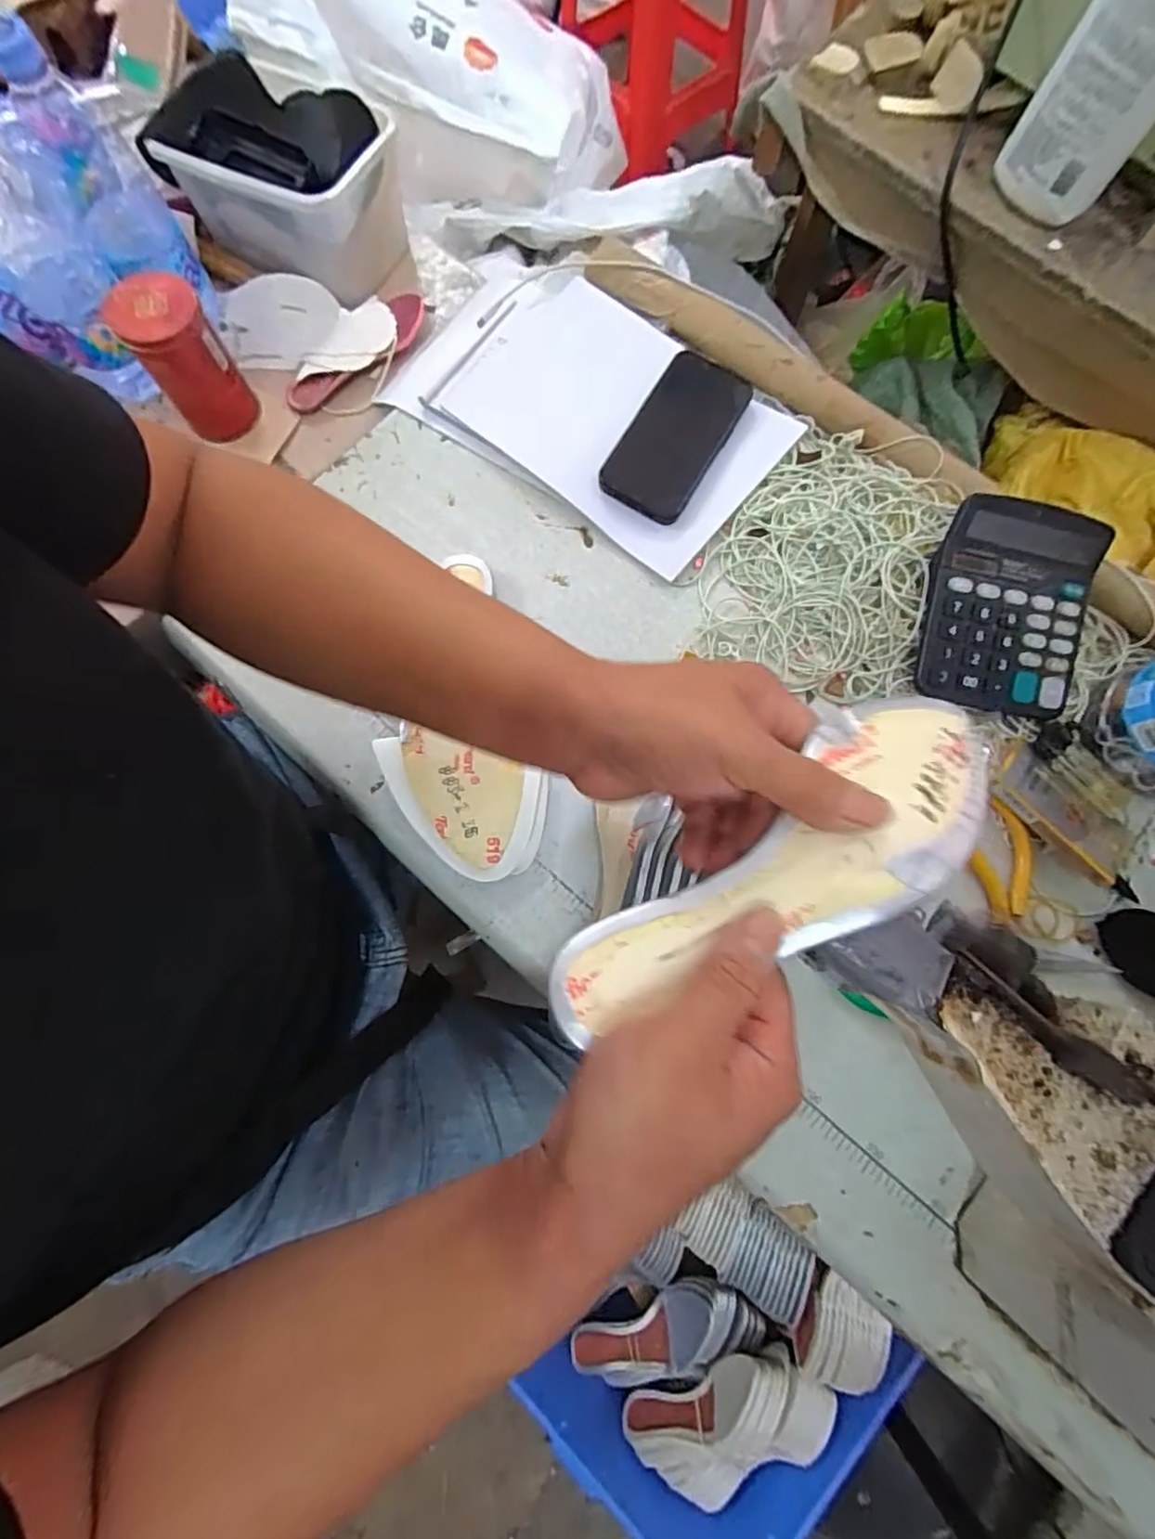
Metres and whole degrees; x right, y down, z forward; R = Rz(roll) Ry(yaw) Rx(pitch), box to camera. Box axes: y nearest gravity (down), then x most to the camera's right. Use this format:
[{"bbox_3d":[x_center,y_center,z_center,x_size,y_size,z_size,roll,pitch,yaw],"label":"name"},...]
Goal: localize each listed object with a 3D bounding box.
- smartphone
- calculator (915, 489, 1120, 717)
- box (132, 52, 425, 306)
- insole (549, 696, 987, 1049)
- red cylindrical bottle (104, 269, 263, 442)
[{"bbox_3d":[0.084,-0.282,0.499,0.074,0.012,0.155,29,78,7],"label":"smartphone"},{"bbox_3d":[0.315,-0.117,0.434,0.115,0.016,0.144,10,94,-3],"label":"calculator"},{"bbox_3d":[-0.260,-0.534,0.538,0.205,0.092,0.124,20,77,5],"label":"box"},{"bbox_3d":[0.092,0.038,0.259,0.234,0.032,0.079,-31,78,-9],"label":"insole"},{"bbox_3d":[-0.320,-0.332,0.490,0.063,0.097,0.064,0,76,0],"label":"red cylindrical bottle"}]

